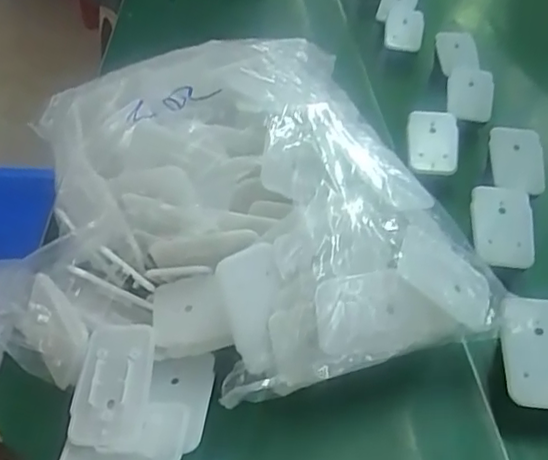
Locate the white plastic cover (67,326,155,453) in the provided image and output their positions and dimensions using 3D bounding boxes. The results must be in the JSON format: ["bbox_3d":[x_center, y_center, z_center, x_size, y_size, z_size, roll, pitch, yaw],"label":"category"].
[{"bbox_3d":[-0.092,0.089,0.360,0.042,0.008,0.069,2,66,5],"label":"white plastic cover"}]

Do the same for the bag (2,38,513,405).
[{"bbox_3d":[-0.033,-0.016,0.427,0.277,0.124,0.269,-11,41,-13],"label":"bag"}]

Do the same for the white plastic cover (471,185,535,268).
[{"bbox_3d":[0.168,-0.002,0.464,0.044,0.005,0.061,6,70,-2],"label":"white plastic cover"}]

